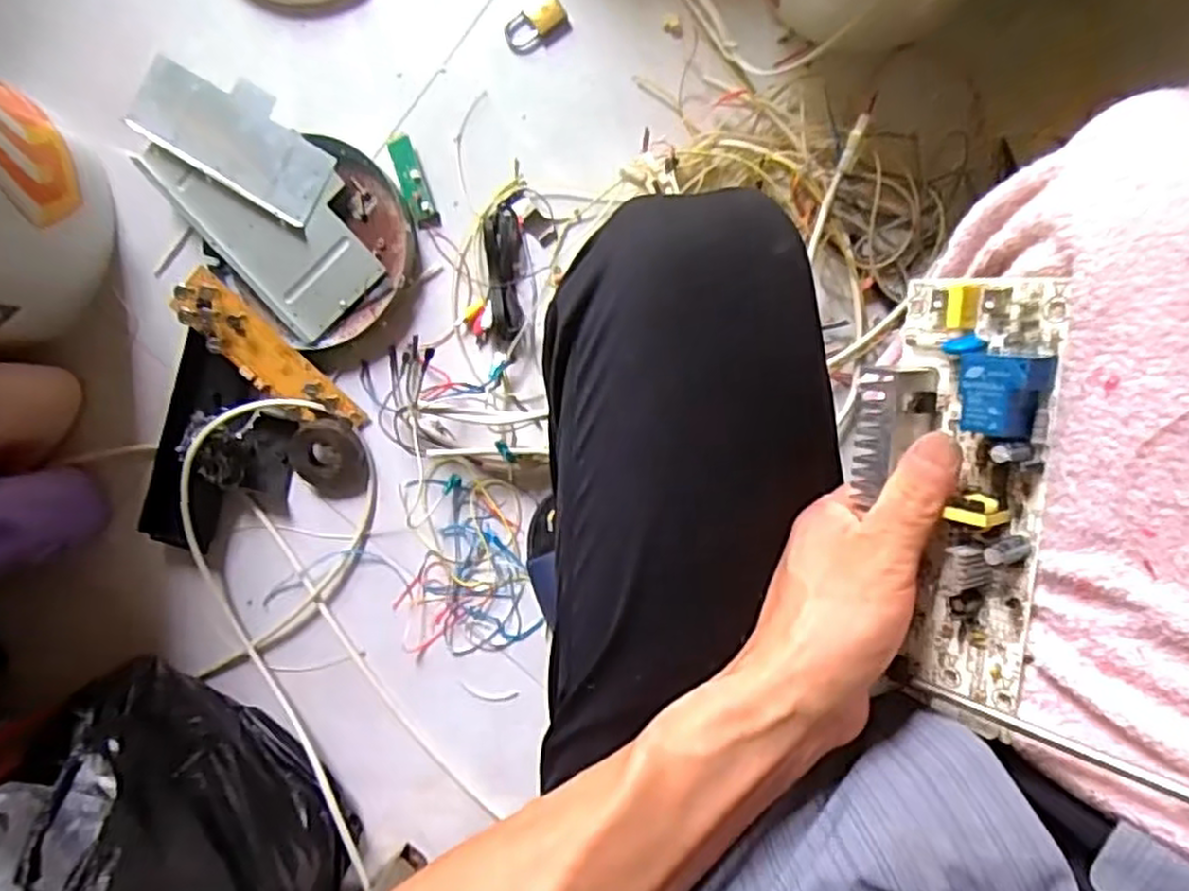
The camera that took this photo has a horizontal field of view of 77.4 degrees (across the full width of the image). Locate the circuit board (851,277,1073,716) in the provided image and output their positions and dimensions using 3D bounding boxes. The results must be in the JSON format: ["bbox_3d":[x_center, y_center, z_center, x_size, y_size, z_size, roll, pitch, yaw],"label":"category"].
[{"bbox_3d":[0.153,0.024,0.320,0.073,0.035,0.180,14,110,45],"label":"circuit board"}]

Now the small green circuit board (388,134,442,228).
[{"bbox_3d":[-0.173,-0.251,0.709,0.024,0.009,0.090,-22,90,7],"label":"small green circuit board"}]

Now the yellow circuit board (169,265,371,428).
[{"bbox_3d":[-0.311,-0.081,0.715,0.201,0.021,0.057,39,96,-11],"label":"yellow circuit board"}]

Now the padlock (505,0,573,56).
[{"bbox_3d":[-0.053,-0.390,0.692,0.060,0.011,0.032,-24,90,7],"label":"padlock"}]

